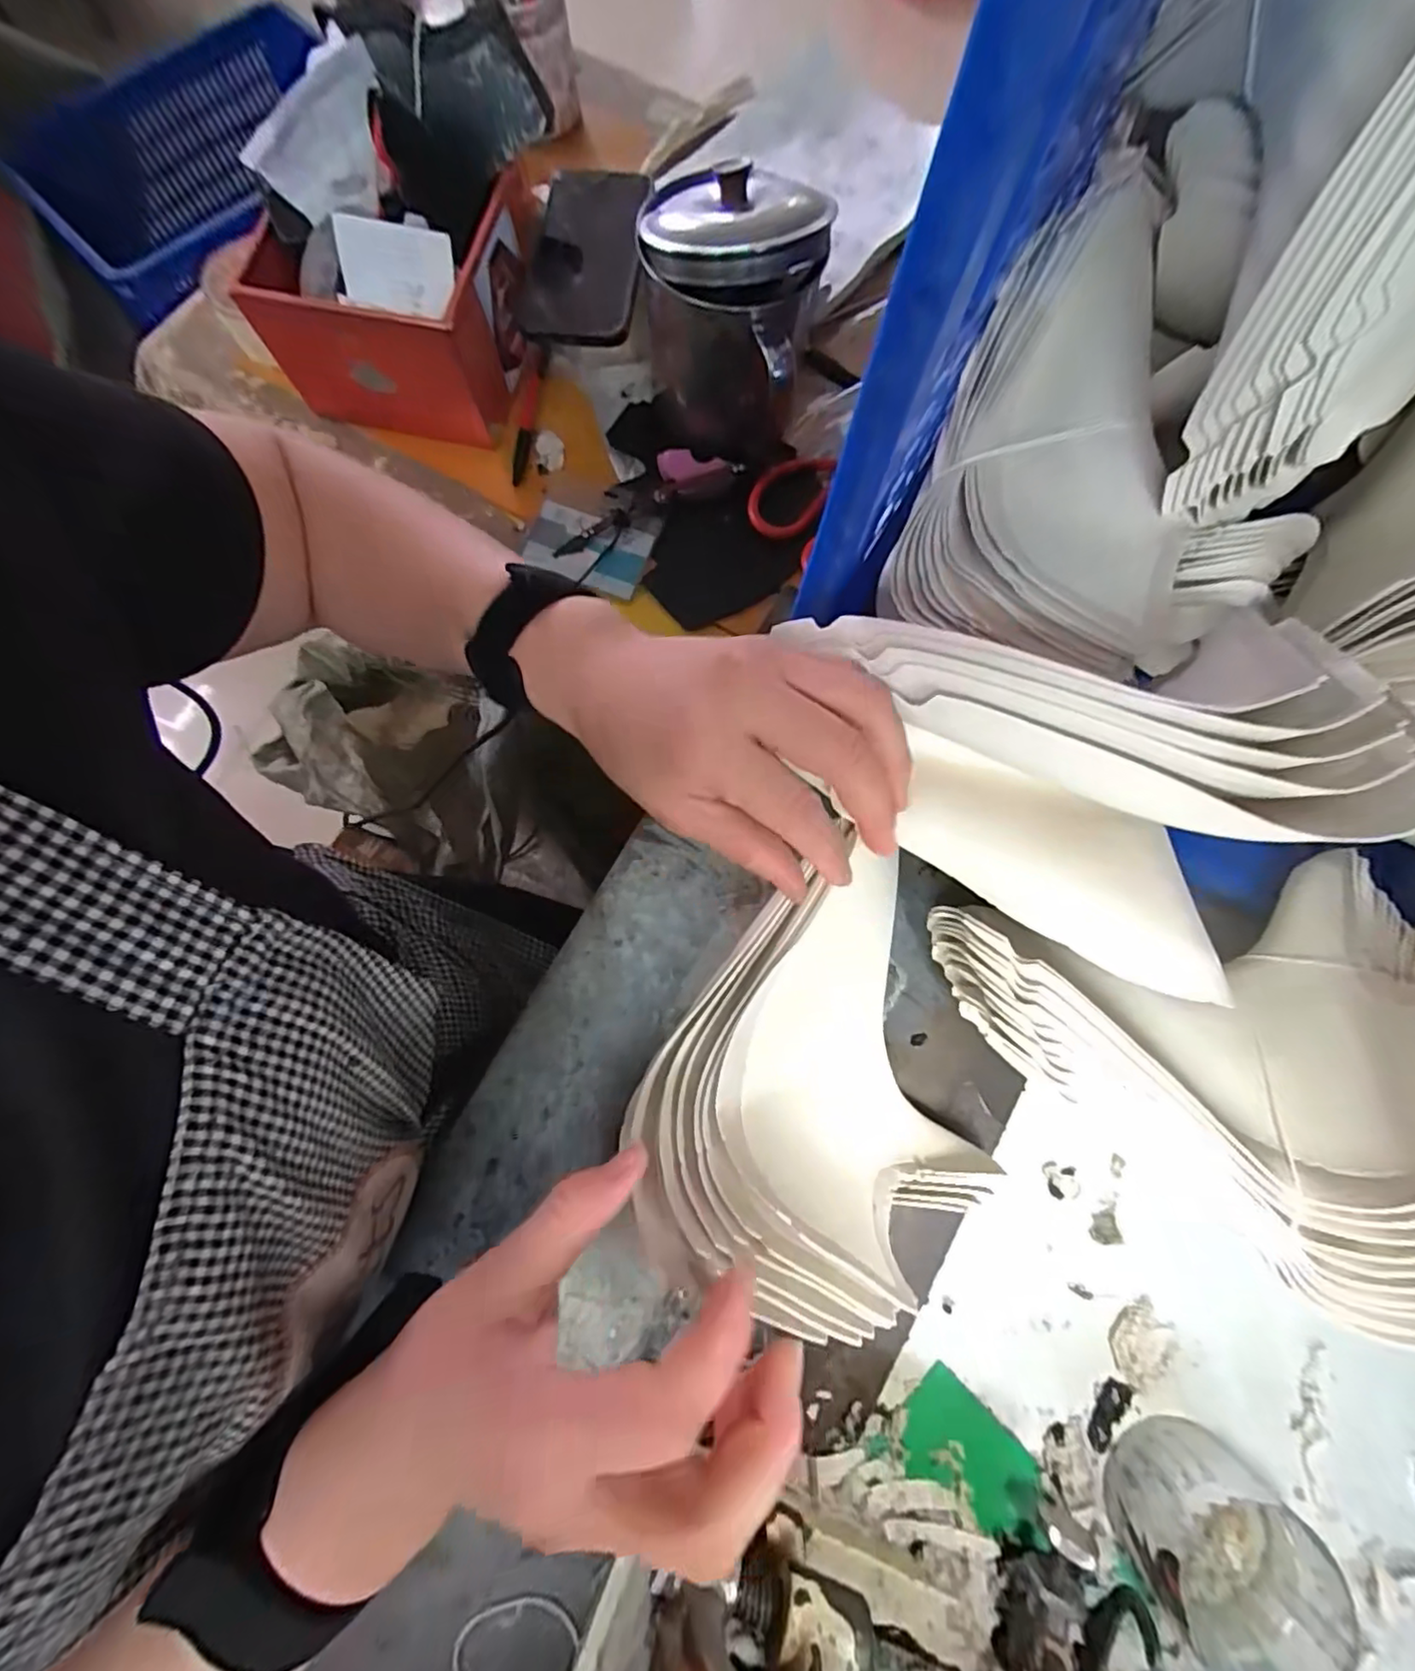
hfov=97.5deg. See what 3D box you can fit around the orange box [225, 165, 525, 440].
[{"bbox_3d":[-0.224,-0.394,0.461,0.169,0.089,0.144,6,77,2],"label":"orange box"}]

